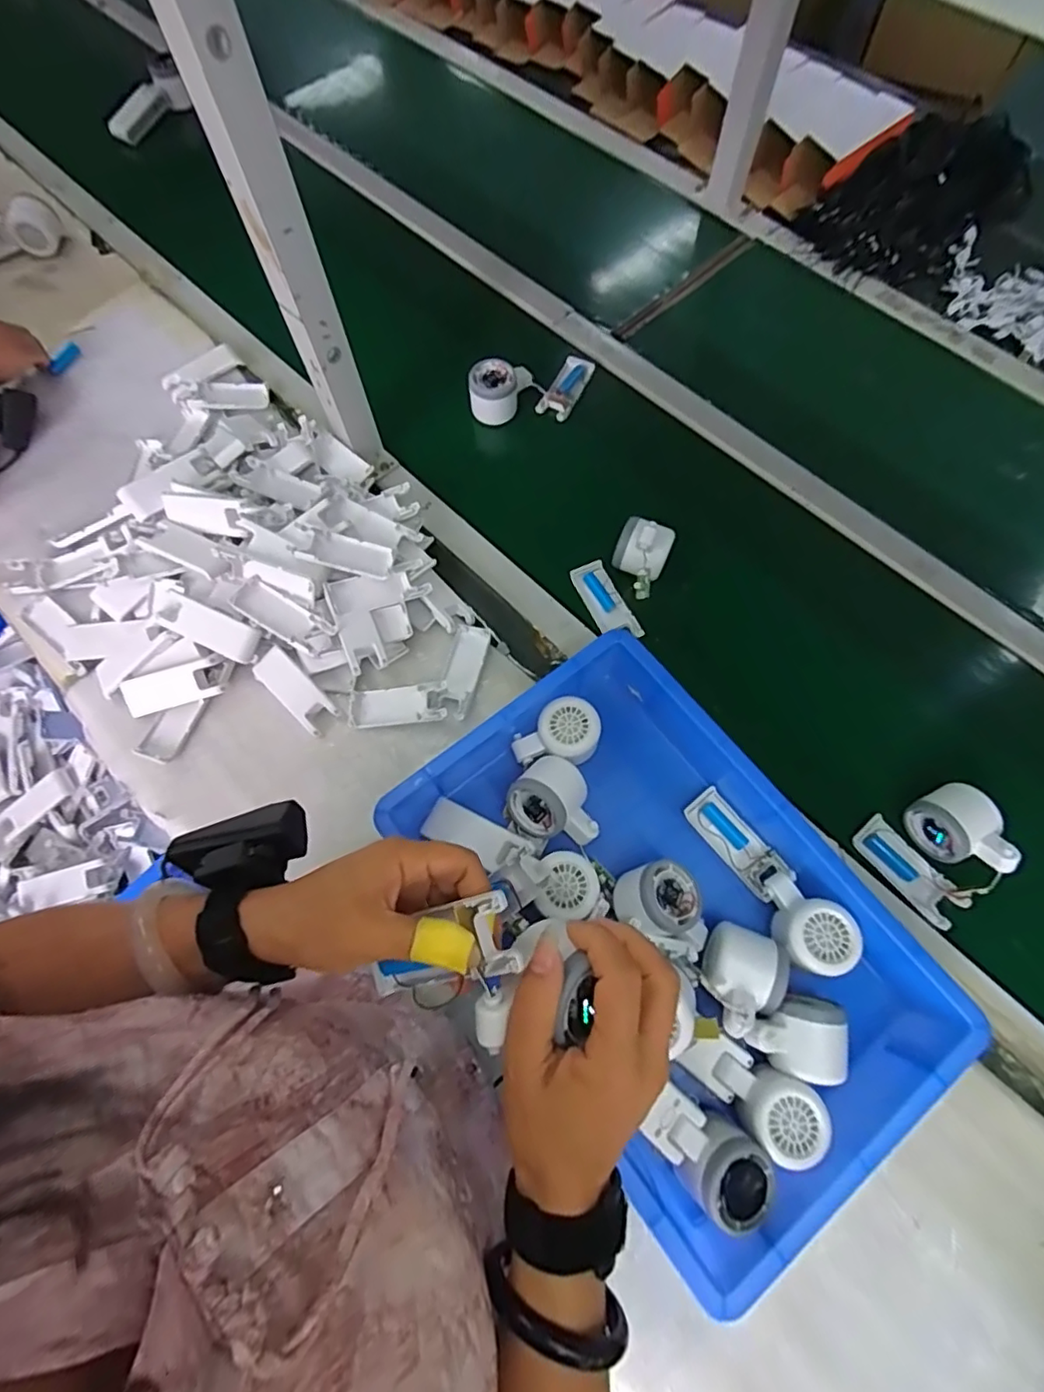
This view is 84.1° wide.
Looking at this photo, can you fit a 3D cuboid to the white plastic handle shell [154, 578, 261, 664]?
[{"bbox_3d":[-0.324,-0.075,0.586,0.115,0.023,0.042,28,72,11],"label":"white plastic handle shell"}]

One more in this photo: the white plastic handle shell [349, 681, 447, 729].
[{"bbox_3d":[-0.128,0.010,0.592,0.100,0.022,0.039,-2,69,0],"label":"white plastic handle shell"}]

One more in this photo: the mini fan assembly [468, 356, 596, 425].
[{"bbox_3d":[0.021,-0.395,0.736,0.176,0.051,0.080,-25,71,-9],"label":"mini fan assembly"}]

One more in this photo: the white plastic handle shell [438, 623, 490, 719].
[{"bbox_3d":[-0.063,-0.027,0.612,0.037,0.015,0.102,16,70,7],"label":"white plastic handle shell"}]

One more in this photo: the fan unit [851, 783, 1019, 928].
[{"bbox_3d":[0.383,0.145,0.526,0.098,0.061,0.102,-22,71,-7],"label":"fan unit"}]

